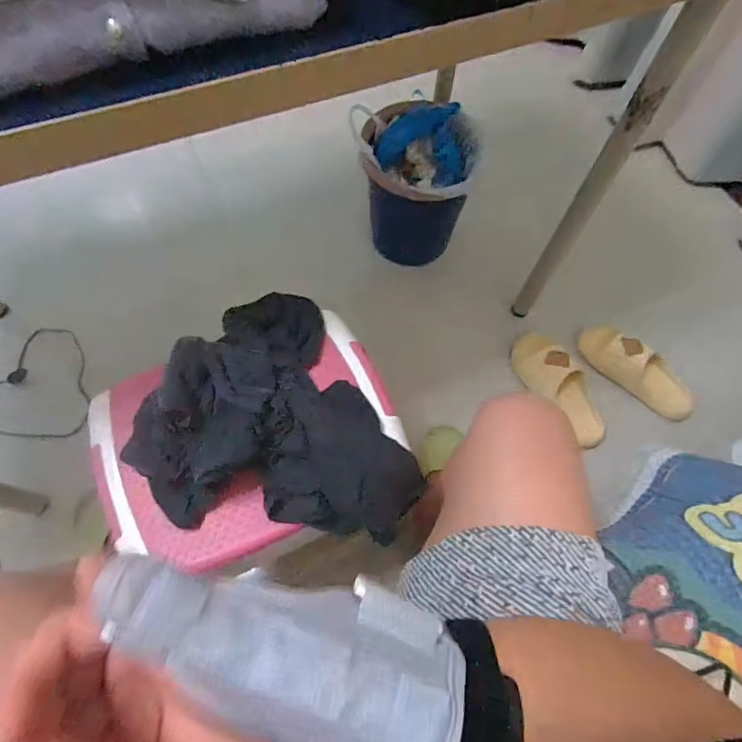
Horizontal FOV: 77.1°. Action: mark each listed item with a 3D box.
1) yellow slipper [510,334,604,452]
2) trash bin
[{"bbox_3d":[0.399,0.032,0.978,0.101,0.073,0.266,-24,69,-12],"label":"yellow slipper"},{"bbox_3d":[0.104,-0.424,1.070,0.214,0.267,0.234,-41,74,-18],"label":"trash bin"}]

